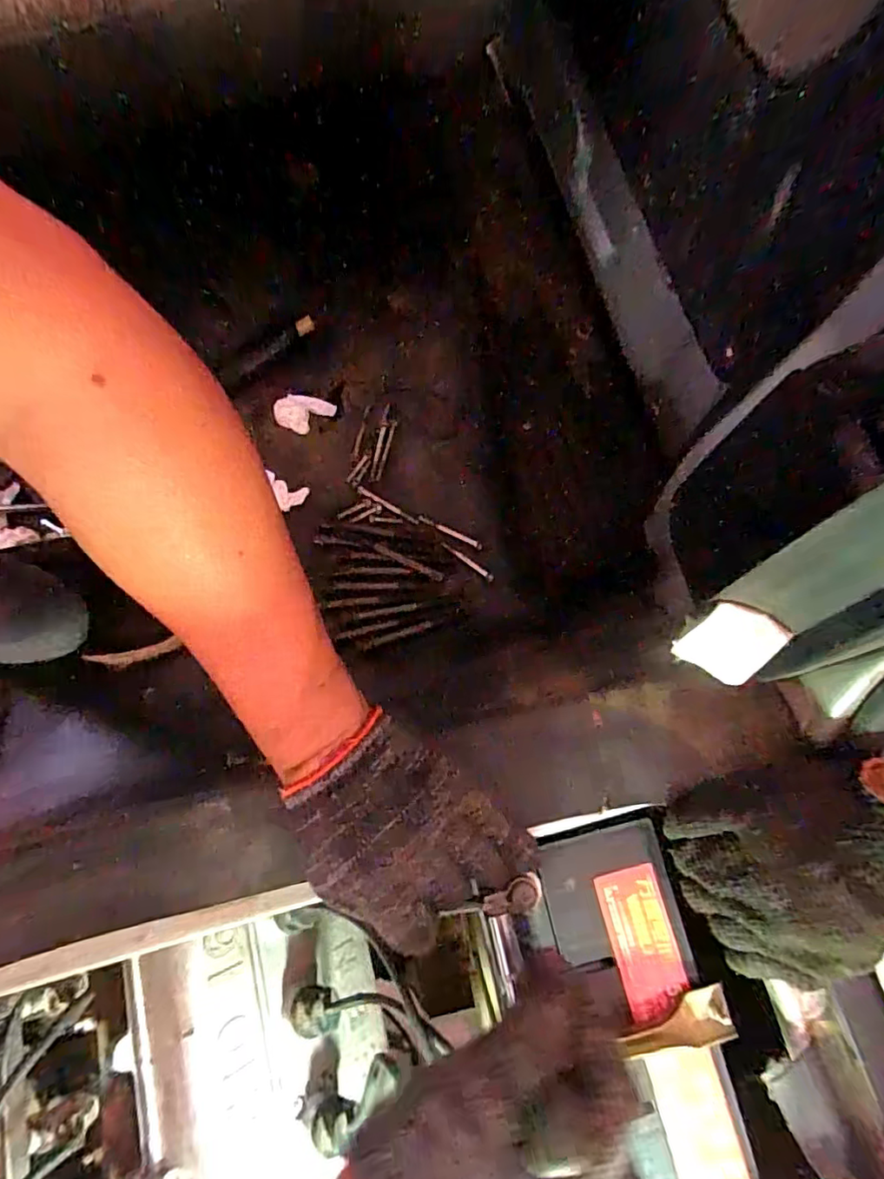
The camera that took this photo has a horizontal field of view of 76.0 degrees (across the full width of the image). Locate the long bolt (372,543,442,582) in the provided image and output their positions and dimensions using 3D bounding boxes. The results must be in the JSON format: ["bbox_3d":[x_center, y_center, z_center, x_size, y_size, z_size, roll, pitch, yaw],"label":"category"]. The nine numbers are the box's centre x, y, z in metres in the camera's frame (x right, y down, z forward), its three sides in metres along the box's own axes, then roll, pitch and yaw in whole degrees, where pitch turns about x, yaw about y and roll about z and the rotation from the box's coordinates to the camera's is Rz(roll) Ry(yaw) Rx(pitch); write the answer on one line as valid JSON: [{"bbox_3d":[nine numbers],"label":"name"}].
[{"bbox_3d":[-0.030,-0.025,0.504,0.067,0.004,0.008,26,77,7],"label":"long bolt"}]

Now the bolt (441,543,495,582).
[{"bbox_3d":[0.024,-0.026,0.521,0.057,0.004,0.007,36,78,9],"label":"bolt"}]

